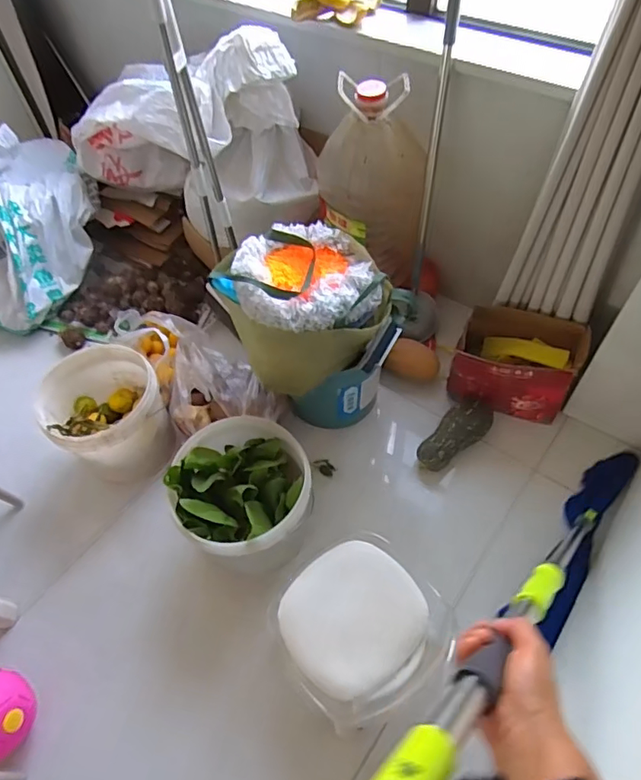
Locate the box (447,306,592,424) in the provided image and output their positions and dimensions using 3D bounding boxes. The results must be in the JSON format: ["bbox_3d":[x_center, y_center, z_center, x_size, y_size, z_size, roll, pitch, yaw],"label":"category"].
[{"bbox_3d":[0.476,-0.057,1.291,0.287,0.212,0.180,13,57,13],"label":"box"}]

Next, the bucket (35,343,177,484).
[{"bbox_3d":[-0.501,0.066,1.269,0.243,0.244,0.254,-2,55,3],"label":"bucket"}]

